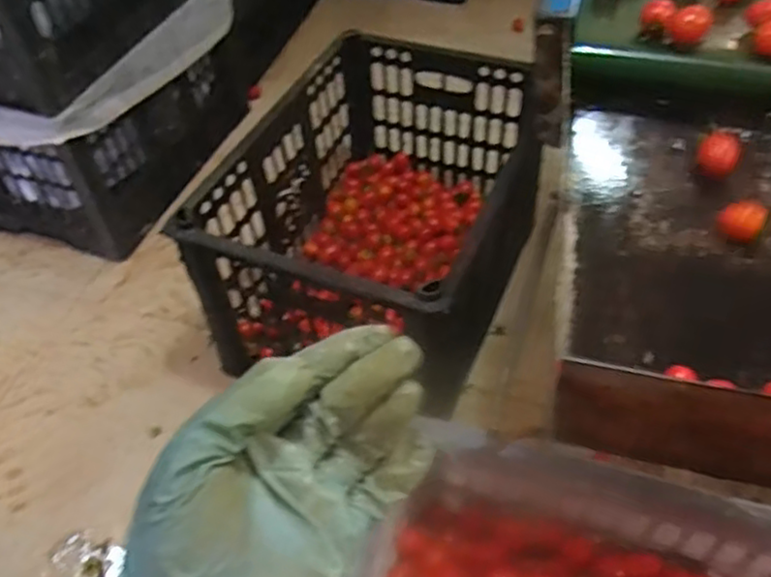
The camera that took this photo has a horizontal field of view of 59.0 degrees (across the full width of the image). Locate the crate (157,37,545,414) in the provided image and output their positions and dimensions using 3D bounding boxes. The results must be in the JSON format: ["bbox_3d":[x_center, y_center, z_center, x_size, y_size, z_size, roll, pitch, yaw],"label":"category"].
[{"bbox_3d":[0.005,-0.108,0.946,0.337,0.250,0.480,15,52,16],"label":"crate"}]

